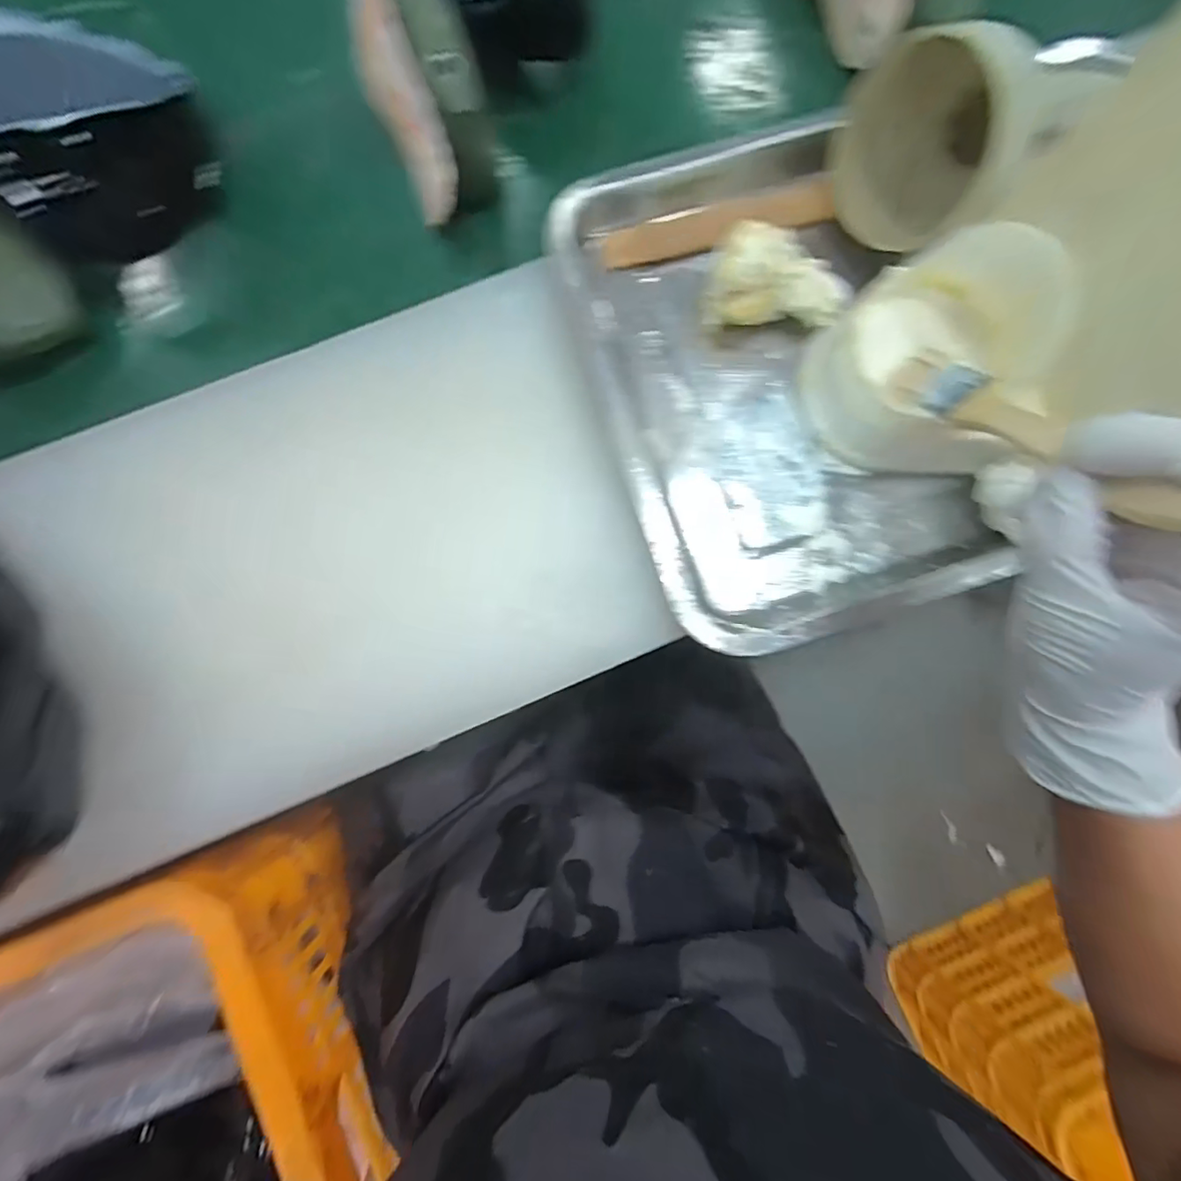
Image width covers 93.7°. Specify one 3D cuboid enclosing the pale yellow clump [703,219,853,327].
[{"bbox_3d":[0.109,-0.178,0.318,0.079,0.030,0.050,6,85,-2],"label":"pale yellow clump"}]

